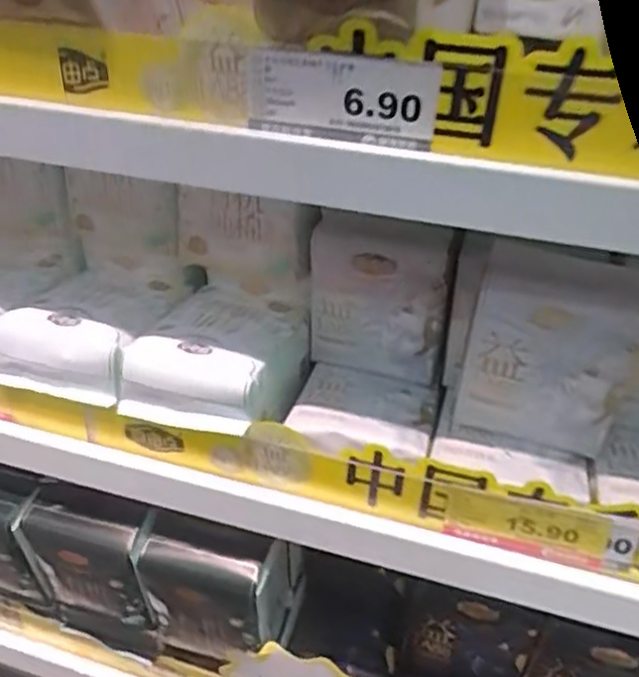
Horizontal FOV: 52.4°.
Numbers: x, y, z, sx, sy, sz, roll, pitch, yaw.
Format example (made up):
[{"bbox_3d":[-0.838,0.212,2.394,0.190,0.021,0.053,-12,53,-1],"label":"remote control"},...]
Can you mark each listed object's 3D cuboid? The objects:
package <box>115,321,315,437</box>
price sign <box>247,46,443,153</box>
[{"bbox_3d":[-0.069,0.016,0.444,0.101,0.050,0.094,11,30,13],"label":"package"},{"bbox_3d":[0.009,-0.109,0.294,0.086,0.037,0.005,10,33,8],"label":"price sign"}]

